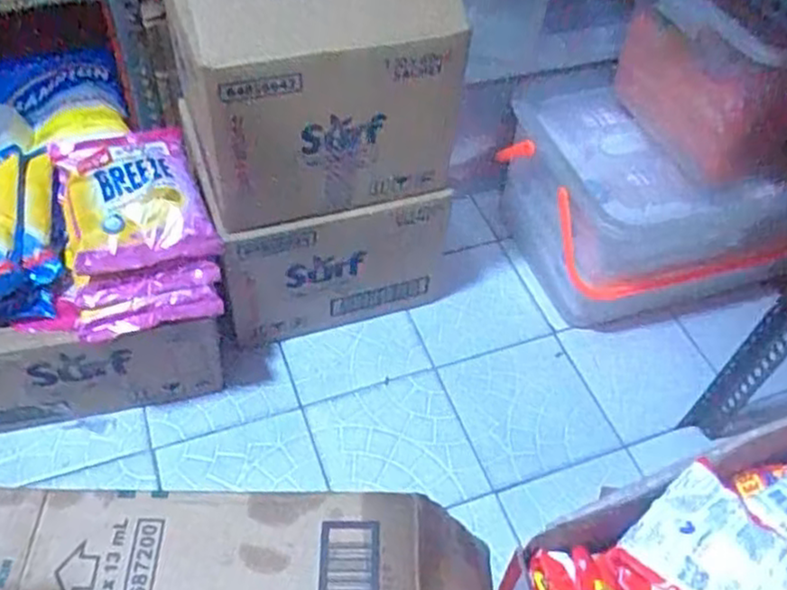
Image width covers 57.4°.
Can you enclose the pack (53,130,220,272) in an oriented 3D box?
[{"bbox_3d":[-0.314,-0.119,0.861,0.152,0.044,0.192,-16,55,-17],"label":"pack"}]

